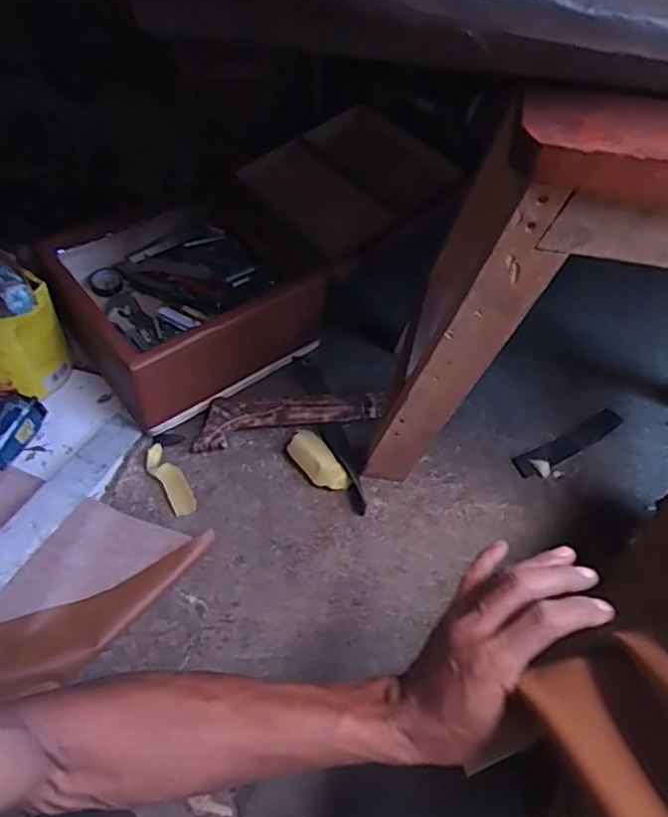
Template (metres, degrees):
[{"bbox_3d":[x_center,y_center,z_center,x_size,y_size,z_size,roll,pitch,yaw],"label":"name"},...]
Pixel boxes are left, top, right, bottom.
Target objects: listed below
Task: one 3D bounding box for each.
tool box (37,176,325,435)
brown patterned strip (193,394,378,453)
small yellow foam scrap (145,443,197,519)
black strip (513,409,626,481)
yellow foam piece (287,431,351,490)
[{"bbox_3d":[-0.197,-0.155,0.890,0.319,0.160,0.278,-32,60,-21],"label":"tool box"},{"bbox_3d":[-0.064,0.005,0.841,0.249,0.035,0.057,-10,54,-7],"label":"brown patterned strip"},{"bbox_3d":[-0.208,0.090,0.791,0.032,0.014,0.108,-31,59,-20],"label":"small yellow foam scrap"},{"bbox_3d":[0.313,0.046,0.831,0.170,0.009,0.034,-24,57,-17],"label":"black strip"},{"bbox_3d":[-0.021,0.069,0.794,0.042,0.012,0.091,-39,73,0],"label":"yellow foam piece"}]

